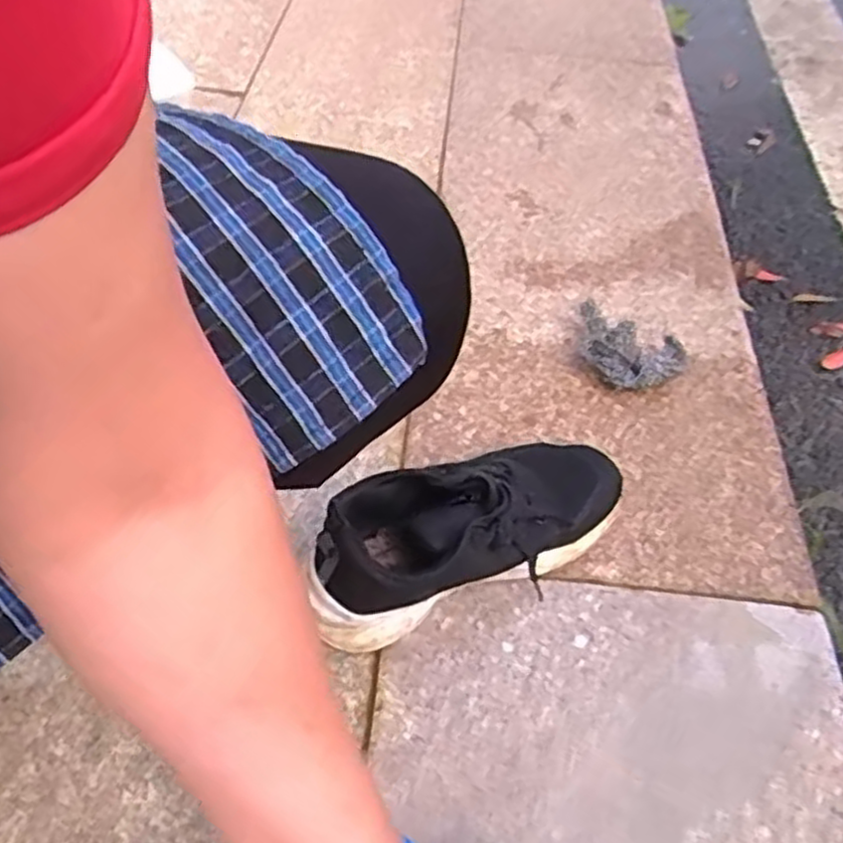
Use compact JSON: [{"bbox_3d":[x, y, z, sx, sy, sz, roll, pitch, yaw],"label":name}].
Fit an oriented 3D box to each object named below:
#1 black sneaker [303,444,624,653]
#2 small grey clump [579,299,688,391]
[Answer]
[{"bbox_3d":[0.035,0.066,0.518,0.231,0.096,0.085,-21,53,-17],"label":"black sneaker"},{"bbox_3d":[0.178,-0.070,0.673,0.106,0.050,0.064,32,57,24],"label":"small grey clump"}]

